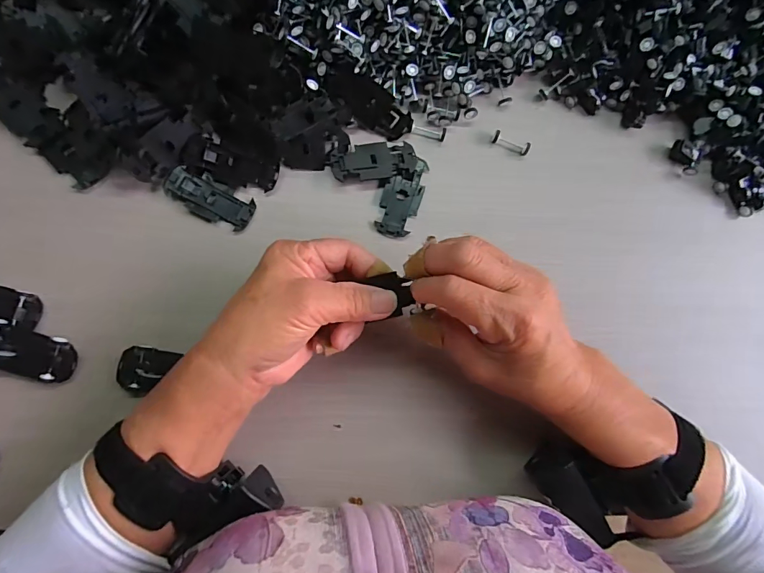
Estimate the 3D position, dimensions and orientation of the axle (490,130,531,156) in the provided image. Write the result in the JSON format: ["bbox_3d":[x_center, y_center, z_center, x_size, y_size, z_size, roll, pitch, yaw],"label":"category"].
[{"bbox_3d":[0.105,-0.116,0.335,0.035,0.012,0.010,20,83,-3],"label":"axle"}]

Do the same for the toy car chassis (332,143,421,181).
[{"bbox_3d":[-0.005,-0.095,0.317,0.065,0.010,0.029,-5,85,-6],"label":"toy car chassis"}]

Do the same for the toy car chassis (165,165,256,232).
[{"bbox_3d":[-0.126,-0.064,0.304,0.062,0.005,0.029,29,83,-2],"label":"toy car chassis"}]

